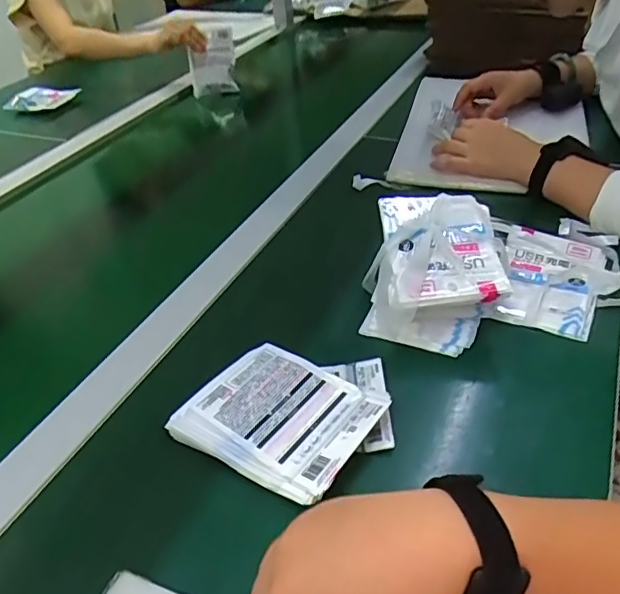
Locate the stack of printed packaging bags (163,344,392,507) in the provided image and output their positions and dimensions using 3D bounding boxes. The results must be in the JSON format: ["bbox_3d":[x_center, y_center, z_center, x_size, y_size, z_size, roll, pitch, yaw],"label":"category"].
[{"bbox_3d":[-0.025,0.098,0.479,0.147,0.025,0.113,19,45,27],"label":"stack of printed packaging bags"}]

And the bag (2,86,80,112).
[{"bbox_3d":[-0.549,-0.413,1.178,0.104,0.025,0.109,7,40,15],"label":"bag"}]

